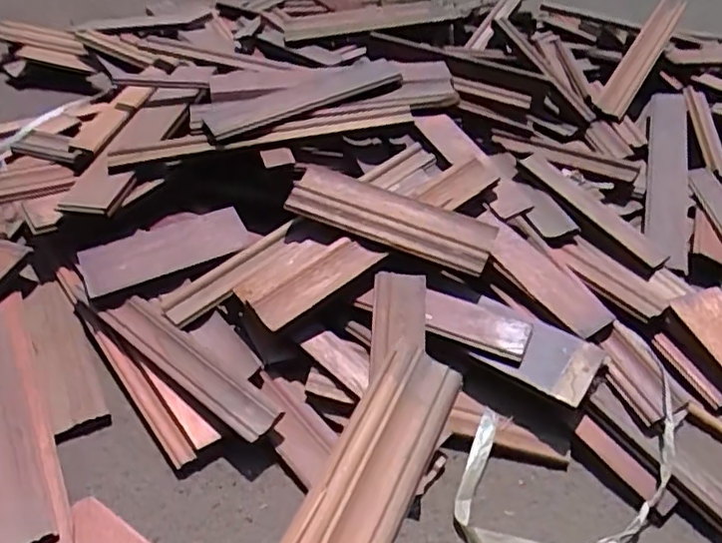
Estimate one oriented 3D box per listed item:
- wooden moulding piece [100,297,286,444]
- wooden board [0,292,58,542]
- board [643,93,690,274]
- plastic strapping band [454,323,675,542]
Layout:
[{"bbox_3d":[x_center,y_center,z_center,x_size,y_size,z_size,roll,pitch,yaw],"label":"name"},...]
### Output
[{"bbox_3d":[-0.205,0.106,0.749,0.271,0.031,0.049,33,48,28],"label":"wooden moulding piece"},{"bbox_3d":[-0.396,0.148,0.702,0.082,0.020,0.349,-18,46,-25],"label":"wooden board"},{"bbox_3d":[0.546,-0.183,1.130,0.072,0.021,0.520,14,49,12],"label":"board"},{"bbox_3d":[0.248,0.196,0.716,0.338,0.067,0.191,-28,51,-32],"label":"plastic strapping band"}]

